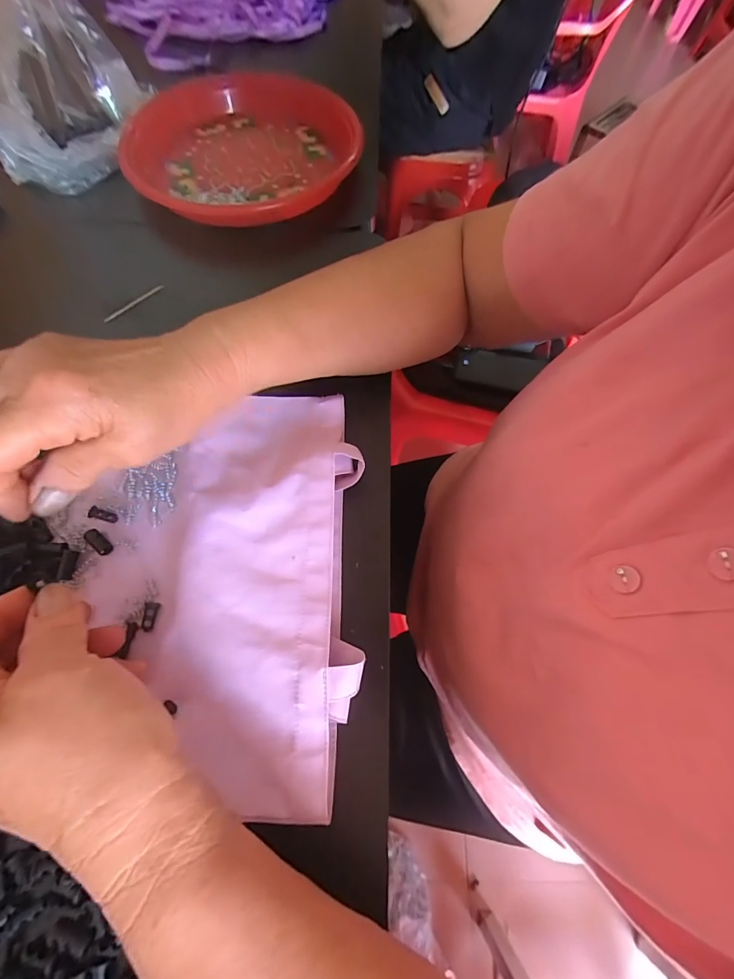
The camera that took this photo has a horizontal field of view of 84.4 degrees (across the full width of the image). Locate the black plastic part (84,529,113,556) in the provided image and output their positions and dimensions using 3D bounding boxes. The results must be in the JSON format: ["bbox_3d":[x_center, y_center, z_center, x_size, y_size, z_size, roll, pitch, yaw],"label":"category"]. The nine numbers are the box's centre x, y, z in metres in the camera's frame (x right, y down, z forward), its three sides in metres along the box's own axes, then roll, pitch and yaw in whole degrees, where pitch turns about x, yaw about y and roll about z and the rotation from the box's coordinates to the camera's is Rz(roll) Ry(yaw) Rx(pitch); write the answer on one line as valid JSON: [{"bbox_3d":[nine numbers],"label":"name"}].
[{"bbox_3d":[-0.172,0.034,0.260,0.020,0.006,0.009,39,71,15],"label":"black plastic part"}]

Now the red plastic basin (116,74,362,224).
[{"bbox_3d":[-0.136,-0.352,0.416,0.221,0.046,0.221,0,66,-1],"label":"red plastic basin"}]

